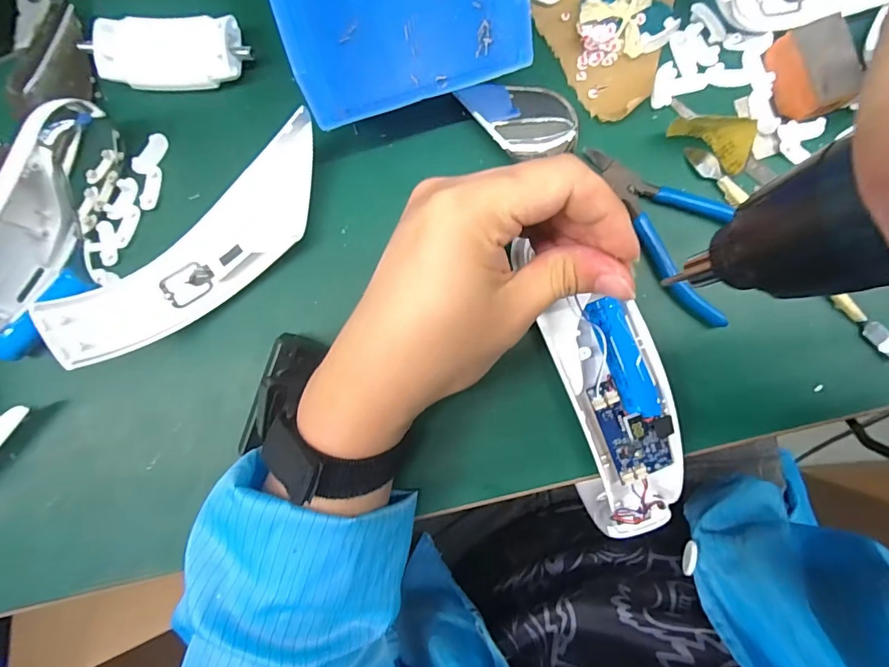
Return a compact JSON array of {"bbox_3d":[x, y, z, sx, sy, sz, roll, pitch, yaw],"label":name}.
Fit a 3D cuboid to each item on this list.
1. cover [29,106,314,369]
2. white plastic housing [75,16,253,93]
[{"bbox_3d":[-0.131,-0.049,0.254,0.172,0.046,0.051,-38,87,1],"label":"cover"},{"bbox_3d":[-0.165,-0.169,0.278,0.089,0.017,0.042,-4,89,3],"label":"white plastic housing"}]

